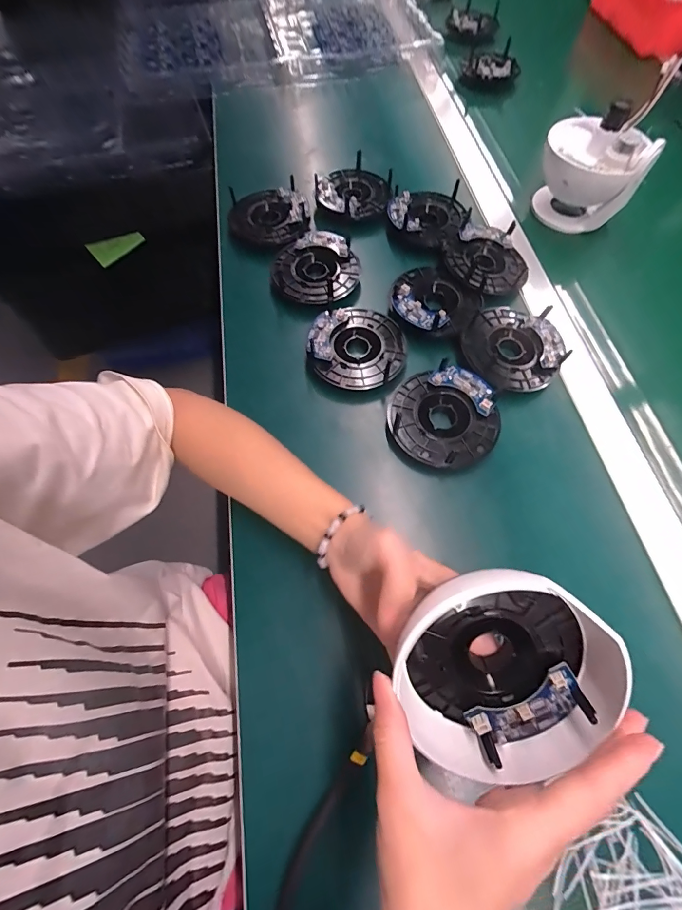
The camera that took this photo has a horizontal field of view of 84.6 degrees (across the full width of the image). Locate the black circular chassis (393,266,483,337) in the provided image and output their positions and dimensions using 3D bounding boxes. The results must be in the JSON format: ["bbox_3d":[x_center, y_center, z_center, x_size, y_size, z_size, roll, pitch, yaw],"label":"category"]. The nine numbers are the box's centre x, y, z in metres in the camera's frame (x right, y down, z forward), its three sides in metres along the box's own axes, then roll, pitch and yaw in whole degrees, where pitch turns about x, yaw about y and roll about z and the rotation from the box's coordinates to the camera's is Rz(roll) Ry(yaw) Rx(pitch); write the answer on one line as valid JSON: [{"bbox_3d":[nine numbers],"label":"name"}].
[{"bbox_3d":[0.105,-0.171,0.405,0.094,0.016,0.098,0,66,1],"label":"black circular chassis"}]

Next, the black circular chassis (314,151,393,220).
[{"bbox_3d":[0.016,-0.351,0.490,0.094,0.033,0.102,0,66,1],"label":"black circular chassis"}]

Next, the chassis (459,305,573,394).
[{"bbox_3d":[0.173,-0.112,0.382,0.094,0.018,0.101,0,66,1],"label":"chassis"}]

